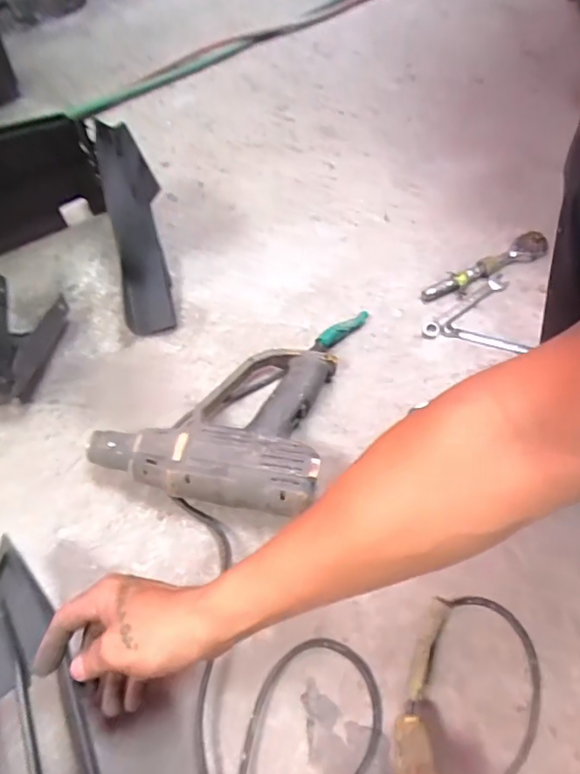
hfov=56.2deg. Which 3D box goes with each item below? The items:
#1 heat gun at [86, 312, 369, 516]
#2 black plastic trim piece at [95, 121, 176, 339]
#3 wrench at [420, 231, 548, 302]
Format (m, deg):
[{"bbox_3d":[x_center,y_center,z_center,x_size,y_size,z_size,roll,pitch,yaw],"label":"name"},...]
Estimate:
[{"bbox_3d":[-0.054,-0.004,0.606,0.231,0.069,0.290,18,63,9],"label":"heat gun"},{"bbox_3d":[-0.182,-0.186,0.651,0.069,0.236,0.087,-7,27,-4],"label":"black plastic trim piece"},{"bbox_3d":[0.259,-0.157,0.720,0.193,0.023,0.039,-28,65,-15],"label":"wrench"}]

